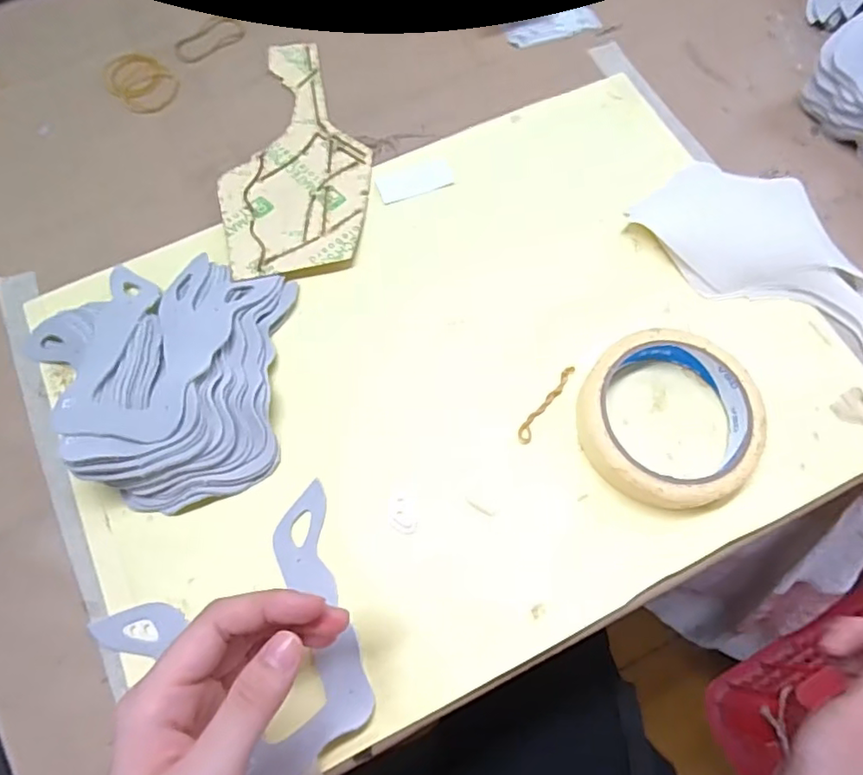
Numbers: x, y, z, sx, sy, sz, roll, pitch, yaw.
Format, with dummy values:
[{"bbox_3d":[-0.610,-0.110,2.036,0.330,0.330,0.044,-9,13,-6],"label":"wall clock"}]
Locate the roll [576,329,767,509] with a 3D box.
[{"bbox_3d":[0.132,0.017,0.330,0.095,0.021,0.097,0,69,-1],"label":"roll"}]

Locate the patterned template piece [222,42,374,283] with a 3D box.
[{"bbox_3d":[-0.086,-0.158,0.405,0.091,0.004,0.198,7,67,-2],"label":"patterned template piece"}]

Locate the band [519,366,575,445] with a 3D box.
[{"bbox_3d":[0.066,0.009,0.342,0.008,0.004,0.055,33,73,10],"label":"band"}]

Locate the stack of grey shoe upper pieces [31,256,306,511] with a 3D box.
[{"bbox_3d":[-0.160,-0.009,0.329,0.149,0.035,0.147,1,69,0],"label":"stack of grey shoe upper pieces"}]

